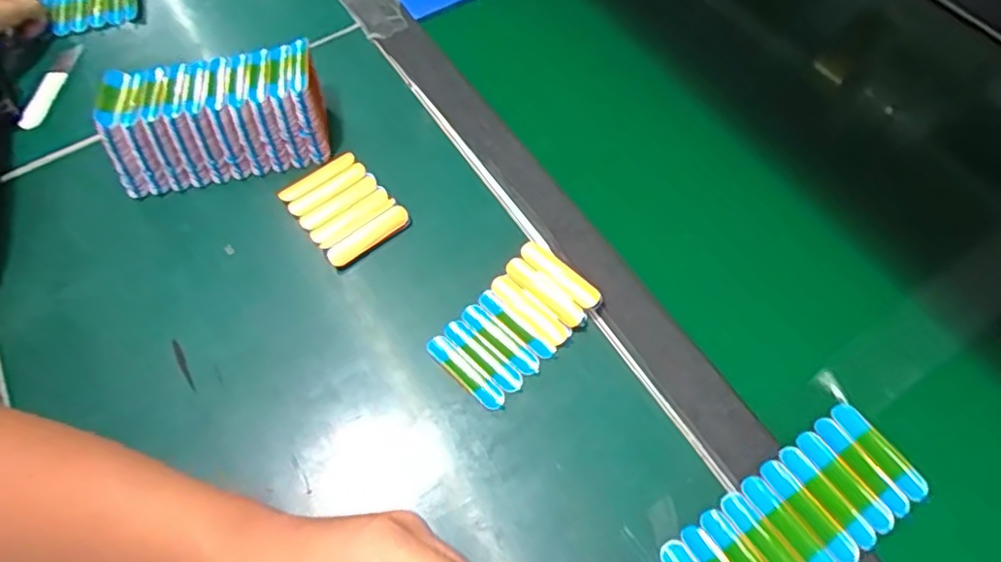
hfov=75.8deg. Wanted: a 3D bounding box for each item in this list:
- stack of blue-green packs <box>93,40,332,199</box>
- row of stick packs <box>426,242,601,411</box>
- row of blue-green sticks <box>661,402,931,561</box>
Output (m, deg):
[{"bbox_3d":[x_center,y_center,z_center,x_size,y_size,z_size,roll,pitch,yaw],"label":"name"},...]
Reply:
[{"bbox_3d":[-0.212,-0.128,0.487,0.156,0.051,0.088,-11,62,-3],"label":"stack of blue-green packs"},{"bbox_3d":[0.008,0.026,0.414,0.062,0.014,0.101,40,71,21],"label":"row of stick packs"},{"bbox_3d":[0.162,0.131,0.350,0.151,0.011,0.064,-32,65,-14],"label":"row of blue-green sticks"}]

